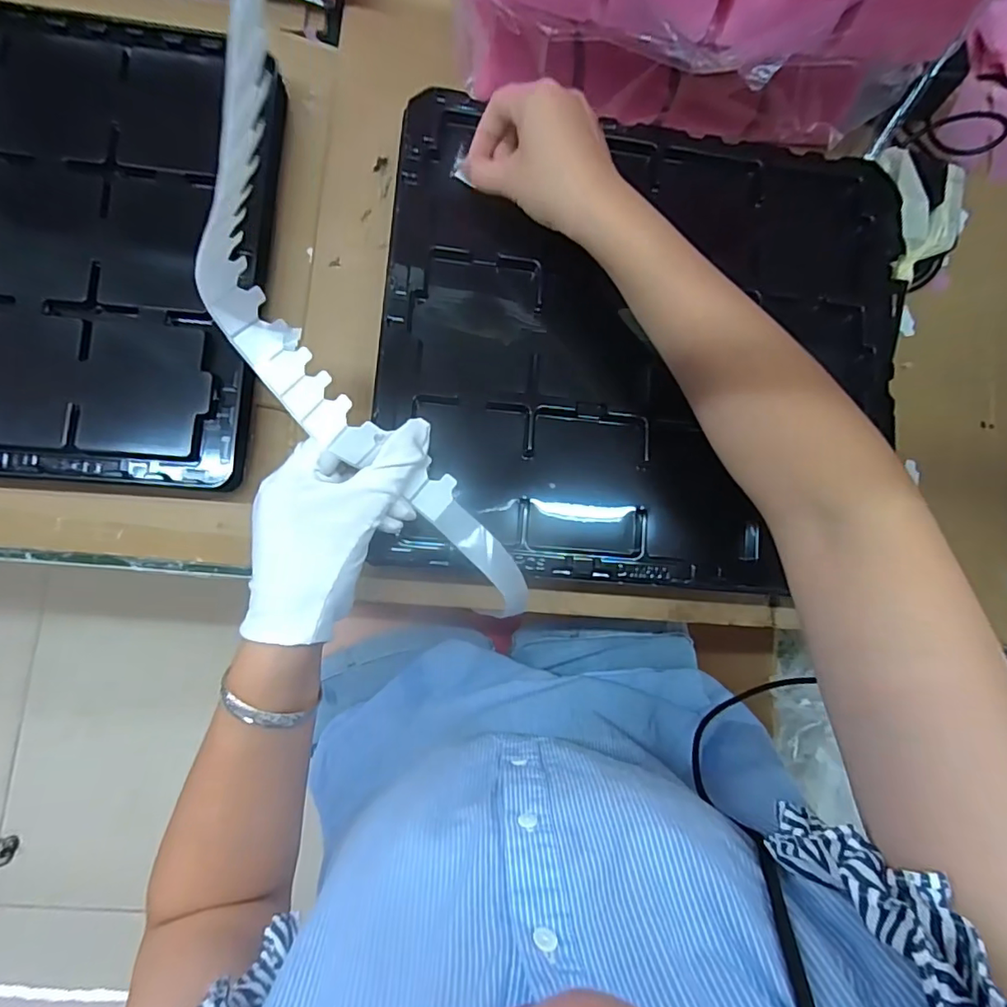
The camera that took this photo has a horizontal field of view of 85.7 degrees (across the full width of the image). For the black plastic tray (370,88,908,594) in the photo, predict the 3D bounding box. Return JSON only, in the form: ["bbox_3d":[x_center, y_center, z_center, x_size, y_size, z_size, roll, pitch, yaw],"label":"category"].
[{"bbox_3d":[0.111,-0.112,0.395,0.382,0.031,0.334,5,85,-7],"label":"black plastic tray"}]

